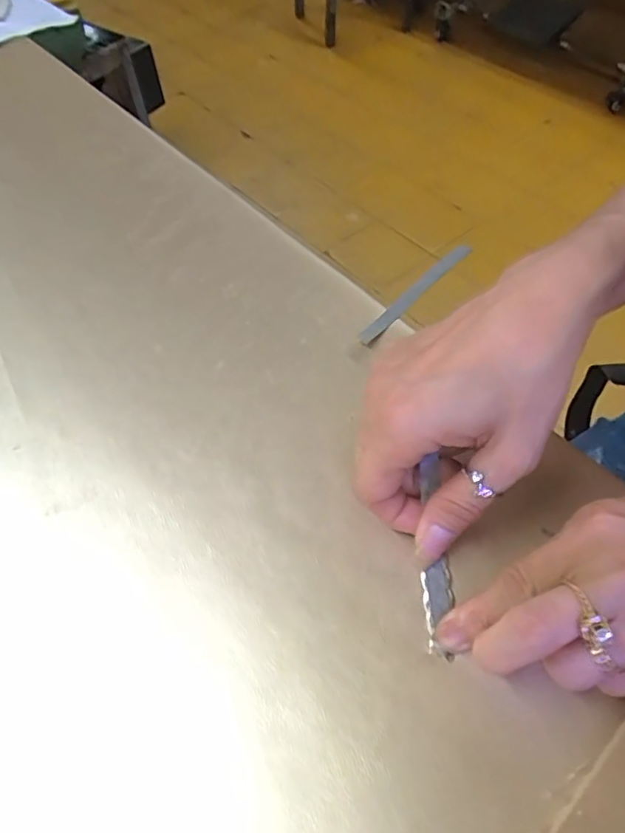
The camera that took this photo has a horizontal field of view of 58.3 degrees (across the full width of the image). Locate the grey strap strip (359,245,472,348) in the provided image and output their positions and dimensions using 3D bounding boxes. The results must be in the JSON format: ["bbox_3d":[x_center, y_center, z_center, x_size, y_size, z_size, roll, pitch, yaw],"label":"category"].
[{"bbox_3d":[0.066,-0.078,0.349,0.009,0.013,0.118,33,63,22],"label":"grey strap strip"}]

